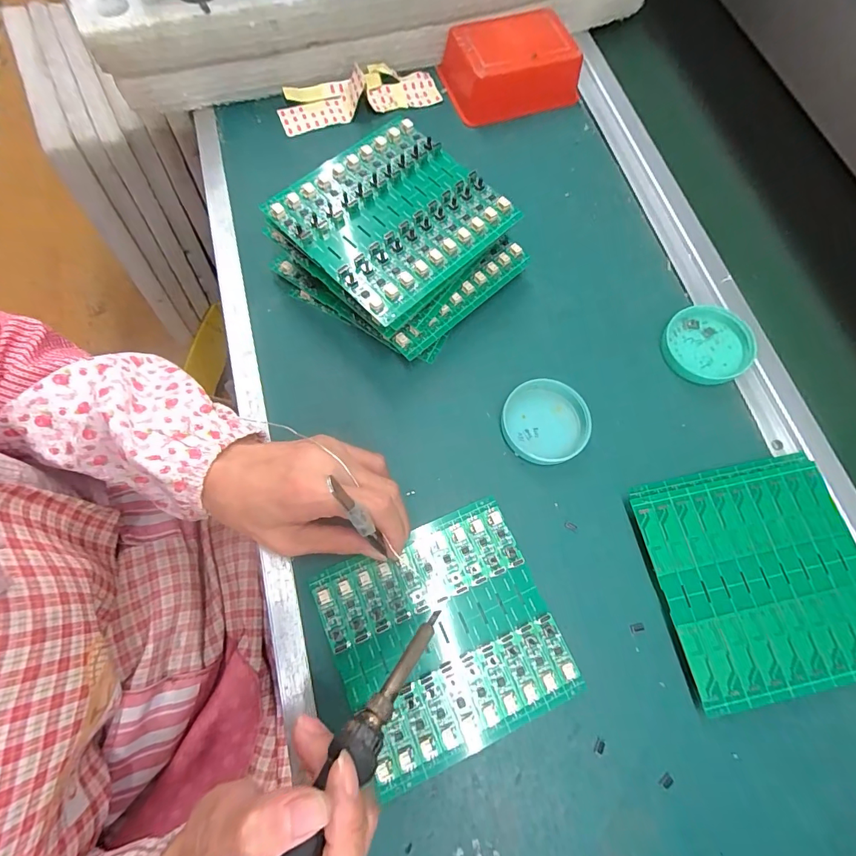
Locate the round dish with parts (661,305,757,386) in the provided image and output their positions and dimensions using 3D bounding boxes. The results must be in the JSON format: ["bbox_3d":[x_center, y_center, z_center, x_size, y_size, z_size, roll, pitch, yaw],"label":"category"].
[{"bbox_3d":[0.225,-0.068,0.346,0.065,0.014,0.065,-2,75,6],"label":"round dish with parts"}]

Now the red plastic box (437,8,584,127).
[{"bbox_3d":[0.082,-0.366,0.427,0.126,0.044,0.091,-18,73,-7],"label":"red plastic box"}]

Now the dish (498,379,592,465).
[{"bbox_3d":[0.088,-0.005,0.322,0.061,0.015,0.062,0,71,-1],"label":"dish"}]

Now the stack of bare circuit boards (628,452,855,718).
[{"bbox_3d":[0.224,0.098,0.292,0.137,0.016,0.142,-10,72,-5],"label":"stack of bare circuit boards"}]

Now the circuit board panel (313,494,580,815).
[{"bbox_3d":[0.011,0.134,0.279,0.137,0.005,0.133,-22,73,-8],"label":"circuit board panel"}]

